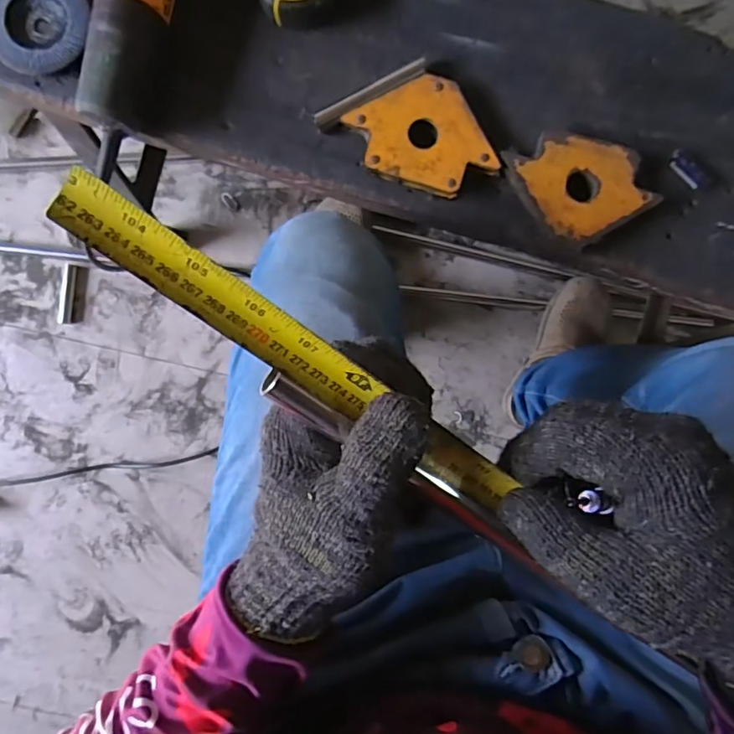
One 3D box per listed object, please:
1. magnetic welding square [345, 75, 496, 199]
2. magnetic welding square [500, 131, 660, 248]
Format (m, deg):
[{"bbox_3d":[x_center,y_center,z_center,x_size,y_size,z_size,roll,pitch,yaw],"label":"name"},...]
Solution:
[{"bbox_3d":[0.052,-0.208,0.500,0.107,0.016,0.108,-27,89,-2],"label":"magnetic welding square"},{"bbox_3d":[0.200,-0.173,0.500,0.102,0.016,0.108,-31,89,-2],"label":"magnetic welding square"}]

